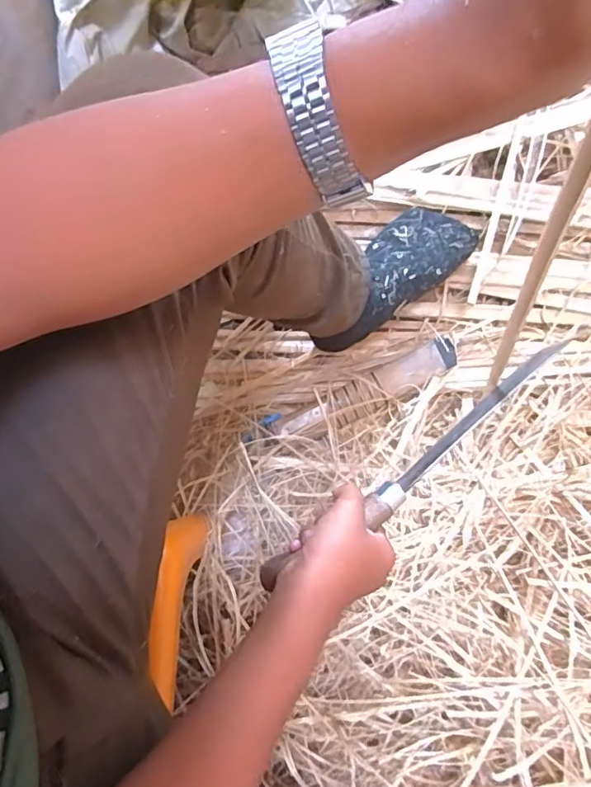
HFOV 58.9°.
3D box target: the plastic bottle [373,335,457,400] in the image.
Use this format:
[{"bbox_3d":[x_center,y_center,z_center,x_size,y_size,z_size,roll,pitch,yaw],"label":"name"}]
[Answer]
[{"bbox_3d":[0.158,-0.034,0.683,0.107,0.030,0.044,-29,77,8],"label":"plastic bottle"}]

